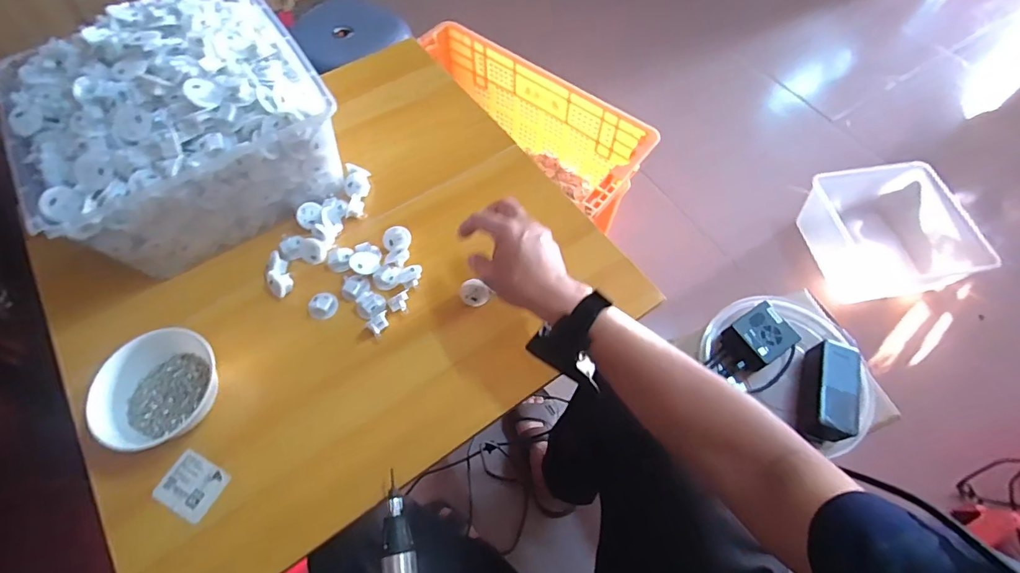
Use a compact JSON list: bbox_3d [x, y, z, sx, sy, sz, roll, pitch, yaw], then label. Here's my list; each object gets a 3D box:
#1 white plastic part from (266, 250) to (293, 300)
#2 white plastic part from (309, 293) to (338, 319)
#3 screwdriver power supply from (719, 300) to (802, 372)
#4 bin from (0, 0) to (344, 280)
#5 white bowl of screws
[{"bbox_3d":[-0.276,-0.014,0.576,0.024,0.017,0.056,-15,79,-9],"label":"white plastic part"},{"bbox_3d":[-0.218,0.023,0.564,0.032,0.011,0.031,-36,68,-18],"label":"white plastic part"},{"bbox_3d":[0.370,0.077,0.723,0.086,0.059,0.079,-28,66,-15],"label":"screwdriver power supply"},{"bbox_3d":[-0.389,-0.191,0.581,0.304,0.205,0.257,-31,66,-16],"label":"bin"},{"bbox_3d":[-0.355,0.108,0.492,0.110,0.066,0.110,0,62,-1],"label":"white bowl of screws"}]

